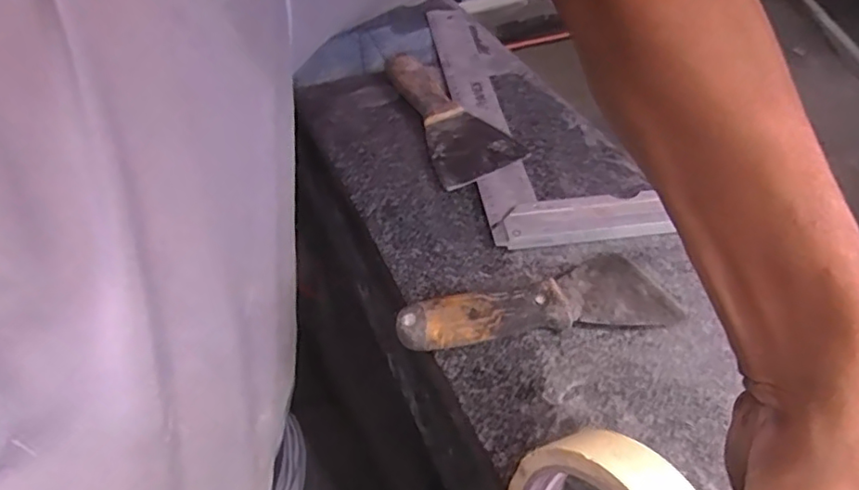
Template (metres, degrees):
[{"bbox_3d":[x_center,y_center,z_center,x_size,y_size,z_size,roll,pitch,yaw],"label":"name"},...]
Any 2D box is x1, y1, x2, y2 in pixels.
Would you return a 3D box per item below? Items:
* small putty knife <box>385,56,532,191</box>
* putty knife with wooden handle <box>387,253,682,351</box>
[{"bbox_3d":[0.018,-0.111,0.494,0.066,0.019,0.161,-14,49,-13],"label":"small putty knife"},{"bbox_3d":[0.066,0.033,0.367,0.170,0.022,0.052,-7,49,-6],"label":"putty knife with wooden handle"}]

